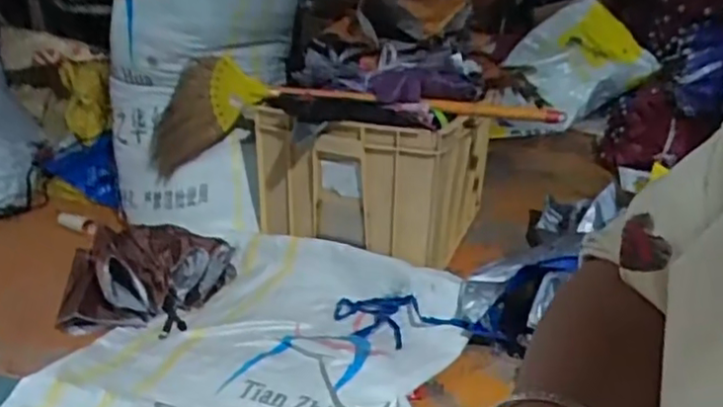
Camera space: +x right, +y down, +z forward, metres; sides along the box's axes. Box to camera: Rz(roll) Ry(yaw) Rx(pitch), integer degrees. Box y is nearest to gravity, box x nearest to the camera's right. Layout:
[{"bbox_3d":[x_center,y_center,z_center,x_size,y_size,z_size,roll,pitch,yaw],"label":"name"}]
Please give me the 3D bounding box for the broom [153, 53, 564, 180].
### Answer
[{"bbox_3d":[-0.044,-0.164,1.368,0.891,0.238,0.113,3,24,5],"label":"broom"}]

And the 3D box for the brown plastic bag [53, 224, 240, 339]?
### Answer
[{"bbox_3d":[-0.431,0.131,1.304,0.250,0.127,0.330,10,26,20],"label":"brown plastic bag"}]

